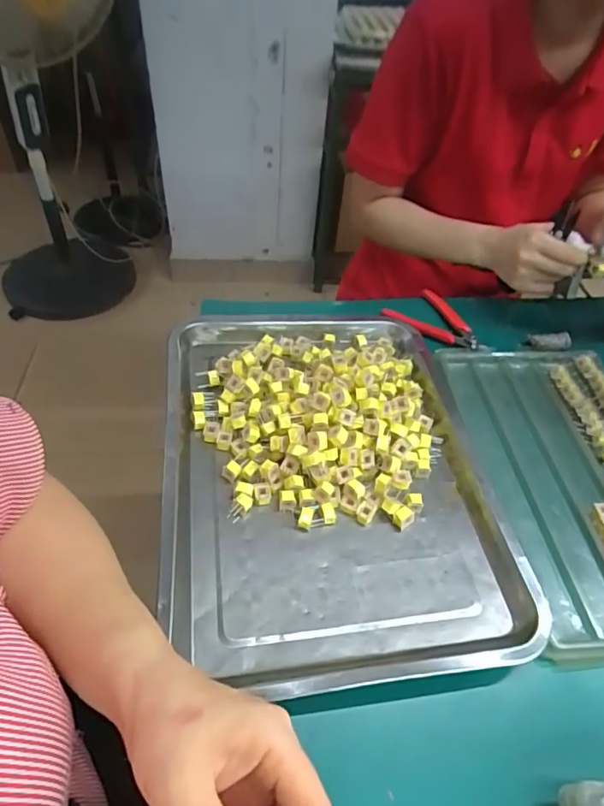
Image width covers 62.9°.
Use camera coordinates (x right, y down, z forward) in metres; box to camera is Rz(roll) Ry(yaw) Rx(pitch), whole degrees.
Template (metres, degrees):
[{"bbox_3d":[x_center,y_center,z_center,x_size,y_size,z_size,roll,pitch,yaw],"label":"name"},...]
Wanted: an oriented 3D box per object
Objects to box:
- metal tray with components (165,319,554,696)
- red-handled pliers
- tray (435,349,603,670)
[{"bbox_3d":[0.025,0.042,0.452,0.296,0.043,0.382,-4,49,-8],"label":"metal tray with components"},{"bbox_3d":[0.167,-0.098,0.615,0.085,0.012,0.108,-27,56,-26],"label":"red-handled pliers"},{"bbox_3d":[0.267,0.068,0.485,0.197,0.029,0.331,-1,49,-6],"label":"tray"}]

